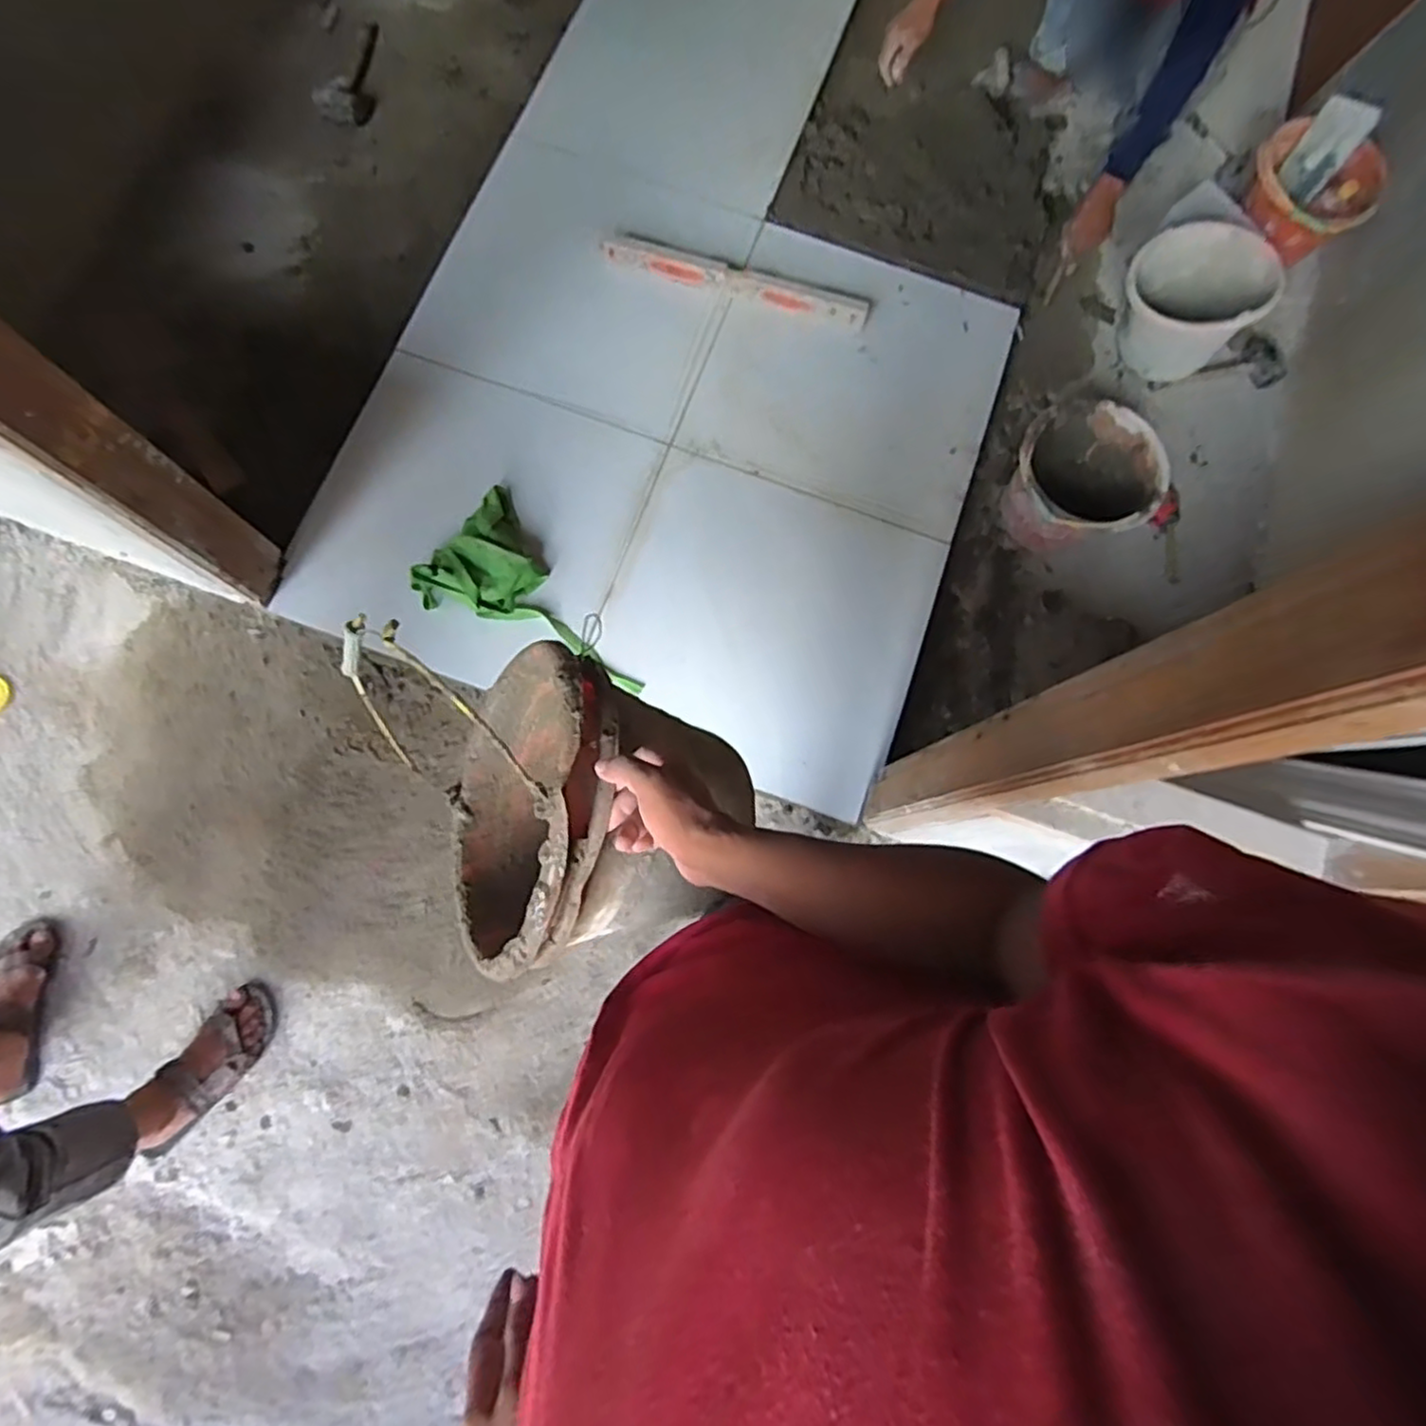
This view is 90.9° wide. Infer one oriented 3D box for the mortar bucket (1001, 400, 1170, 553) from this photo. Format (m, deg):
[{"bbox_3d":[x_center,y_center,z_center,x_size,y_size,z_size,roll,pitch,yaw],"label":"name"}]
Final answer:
[{"bbox_3d":[0.713,-0.449,1.412,0.272,0.209,0.266,1,77,-3],"label":"mortar bucket"}]

